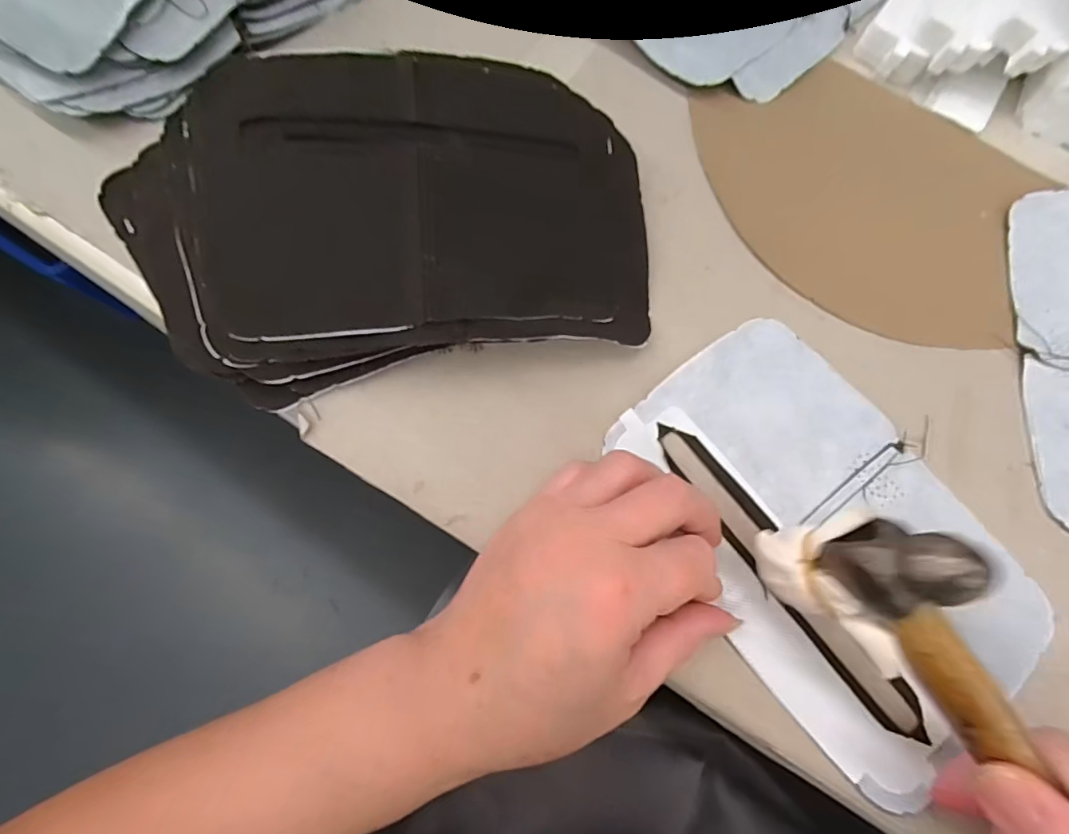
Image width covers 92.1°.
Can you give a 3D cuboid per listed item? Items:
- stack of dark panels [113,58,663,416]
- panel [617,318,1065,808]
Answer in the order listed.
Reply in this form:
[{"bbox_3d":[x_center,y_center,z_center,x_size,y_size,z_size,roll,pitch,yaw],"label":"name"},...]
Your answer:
[{"bbox_3d":[-0.073,-0.095,0.250,0.264,0.053,0.157,-10,74,-5],"label":"stack of dark panels"},{"bbox_3d":[0.133,0.053,0.237,0.130,0.006,0.193,-37,78,-15],"label":"panel"}]

